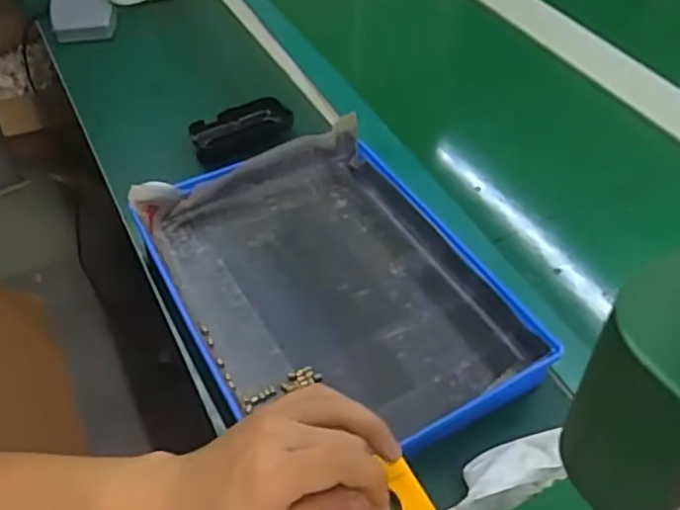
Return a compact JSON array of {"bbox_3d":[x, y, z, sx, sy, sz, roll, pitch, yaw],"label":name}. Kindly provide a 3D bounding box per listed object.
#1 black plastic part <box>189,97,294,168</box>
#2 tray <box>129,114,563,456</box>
[{"bbox_3d":[-0.102,-0.130,0.688,0.110,0.031,0.060,-25,53,-24],"label":"black plastic part"},{"bbox_3d":[-0.006,0.023,0.538,0.243,0.047,0.318,-23,52,-22],"label":"tray"}]

